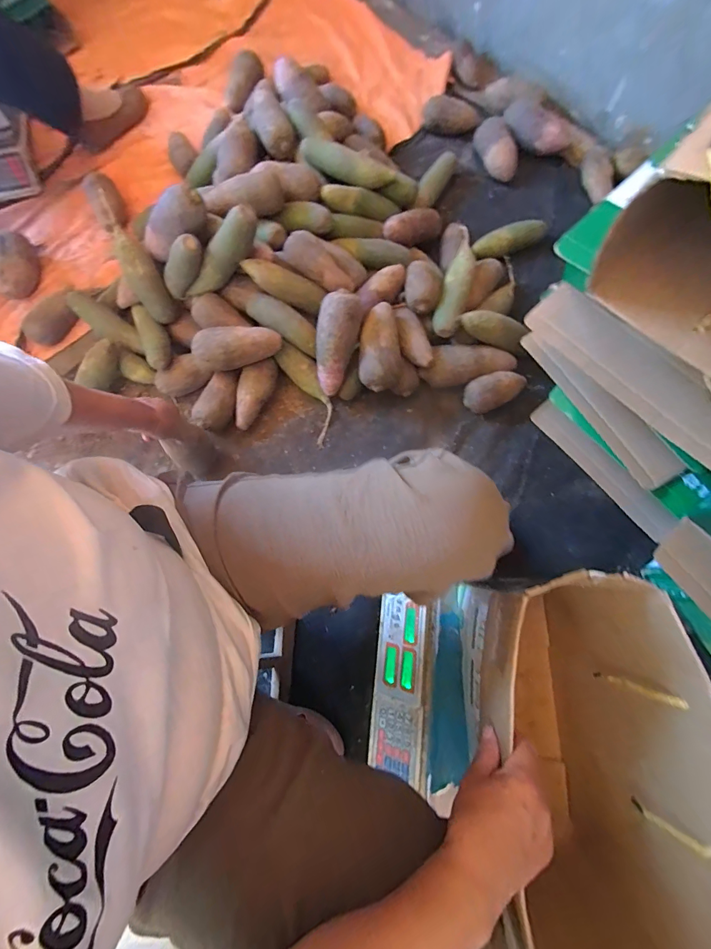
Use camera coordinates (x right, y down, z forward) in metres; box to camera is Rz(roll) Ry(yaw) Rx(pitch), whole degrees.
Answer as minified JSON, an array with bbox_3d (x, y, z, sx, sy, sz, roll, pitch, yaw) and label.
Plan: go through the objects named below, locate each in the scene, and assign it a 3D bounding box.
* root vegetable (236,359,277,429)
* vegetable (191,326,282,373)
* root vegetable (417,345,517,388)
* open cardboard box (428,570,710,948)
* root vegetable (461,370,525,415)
[{"bbox_3d":[-0.216,-0.173,0.814,0.056,0.057,0.161,25,91,8],"label":"root vegetable"},{"bbox_3d":[-0.234,-0.254,0.775,0.170,0.080,0.067,-14,75,-2],"label":"vegetable"},{"bbox_3d":[0.237,-0.227,0.812,0.199,0.065,0.082,3,75,2],"label":"root vegetable"},{"bbox_3d":[0.233,0.329,0.489,0.205,0.331,0.386,3,75,2],"label":"open cardboard box"},{"bbox_3d":[0.291,-0.176,0.800,0.130,0.064,0.064,-18,75,-3],"label":"root vegetable"}]

